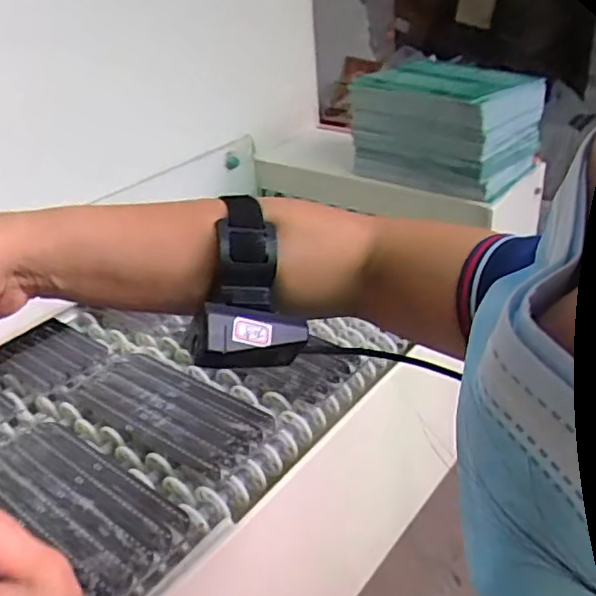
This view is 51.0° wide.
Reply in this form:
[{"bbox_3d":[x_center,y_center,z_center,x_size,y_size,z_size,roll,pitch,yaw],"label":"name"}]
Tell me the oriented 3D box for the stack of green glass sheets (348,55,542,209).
[{"bbox_3d":[0.197,-0.234,0.849,0.213,0.132,0.163,21,40,37],"label":"stack of green glass sheets"}]

